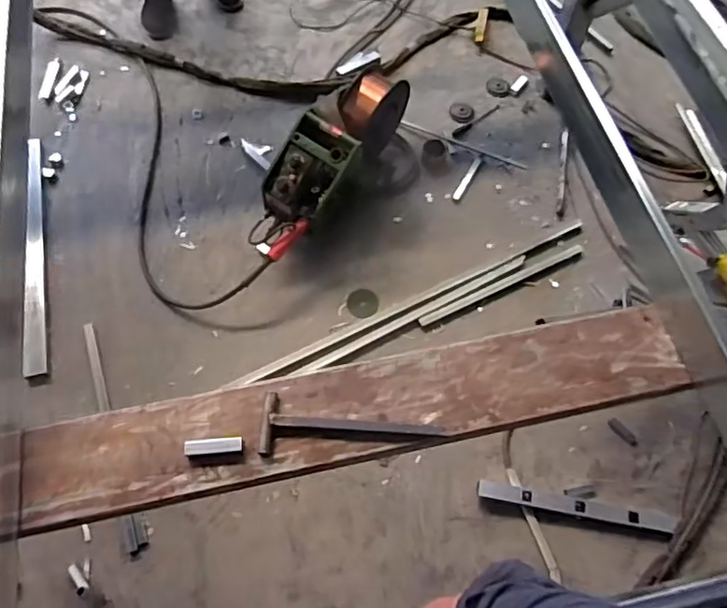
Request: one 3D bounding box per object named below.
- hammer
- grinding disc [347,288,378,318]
[{"bbox_3d":[-0.016,0.180,0.879,0.273,0.025,0.092,2,64,-1],"label":"hammer"},{"bbox_3d":[0.000,-0.005,1.731,0.091,0.013,0.093,1,64,-2],"label":"grinding disc"}]

